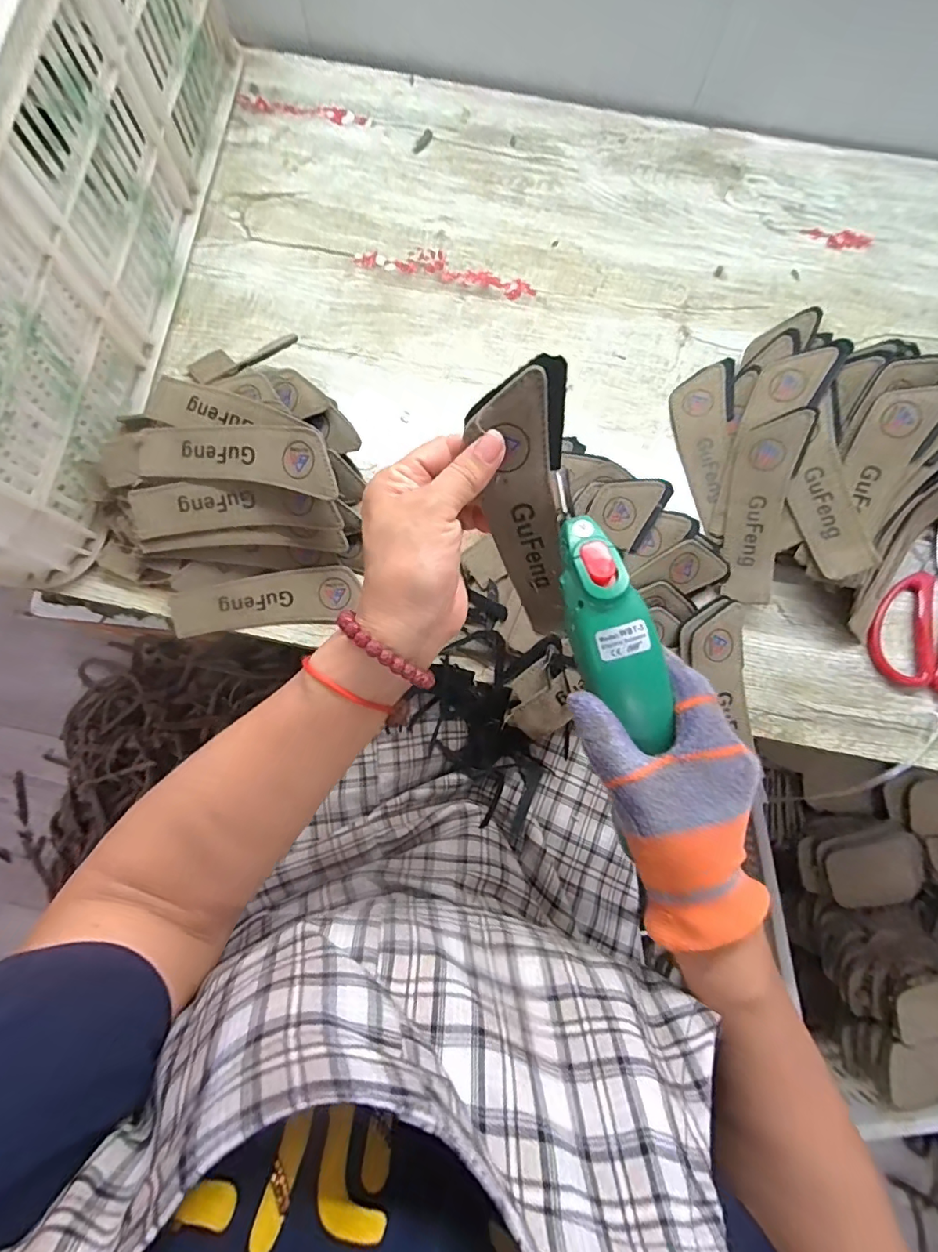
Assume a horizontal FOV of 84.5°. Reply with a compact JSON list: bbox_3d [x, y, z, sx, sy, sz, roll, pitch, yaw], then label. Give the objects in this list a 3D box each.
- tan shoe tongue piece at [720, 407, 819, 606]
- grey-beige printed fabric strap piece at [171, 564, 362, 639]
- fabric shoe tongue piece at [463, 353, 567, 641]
[{"bbox_3d":[0.233,-0.096,0.416,0.047,0.008,0.152,15,93,32],"label":"tan shoe tongue piece"},{"bbox_3d":[-0.162,-0.022,0.411,0.139,0.005,0.045,-6,90,-4],"label":"grey-beige printed fabric strap piece"},{"bbox_3d":[0.030,-0.061,0.294,0.048,0.159,0.004,-5,37,4],"label":"fabric shoe tongue piece"}]

